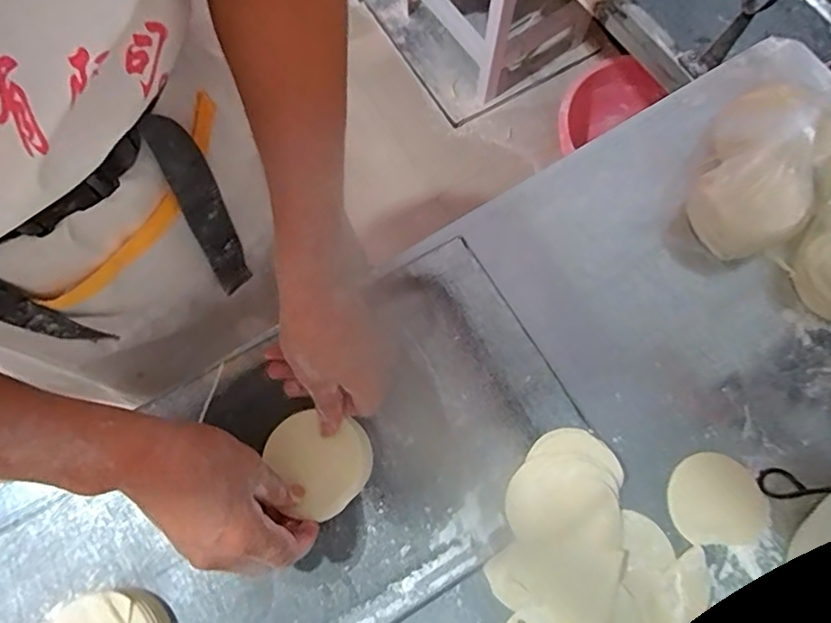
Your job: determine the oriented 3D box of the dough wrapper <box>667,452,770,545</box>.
[{"bbox_3d":[0.269,0.166,0.494,0.084,0.006,0.074,0,75,-1],"label":"dough wrapper"}]

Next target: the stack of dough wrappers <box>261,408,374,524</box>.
[{"bbox_3d":[-0.082,0.132,0.477,0.087,0.014,0.086,-4,75,-2],"label":"stack of dough wrappers"}]

